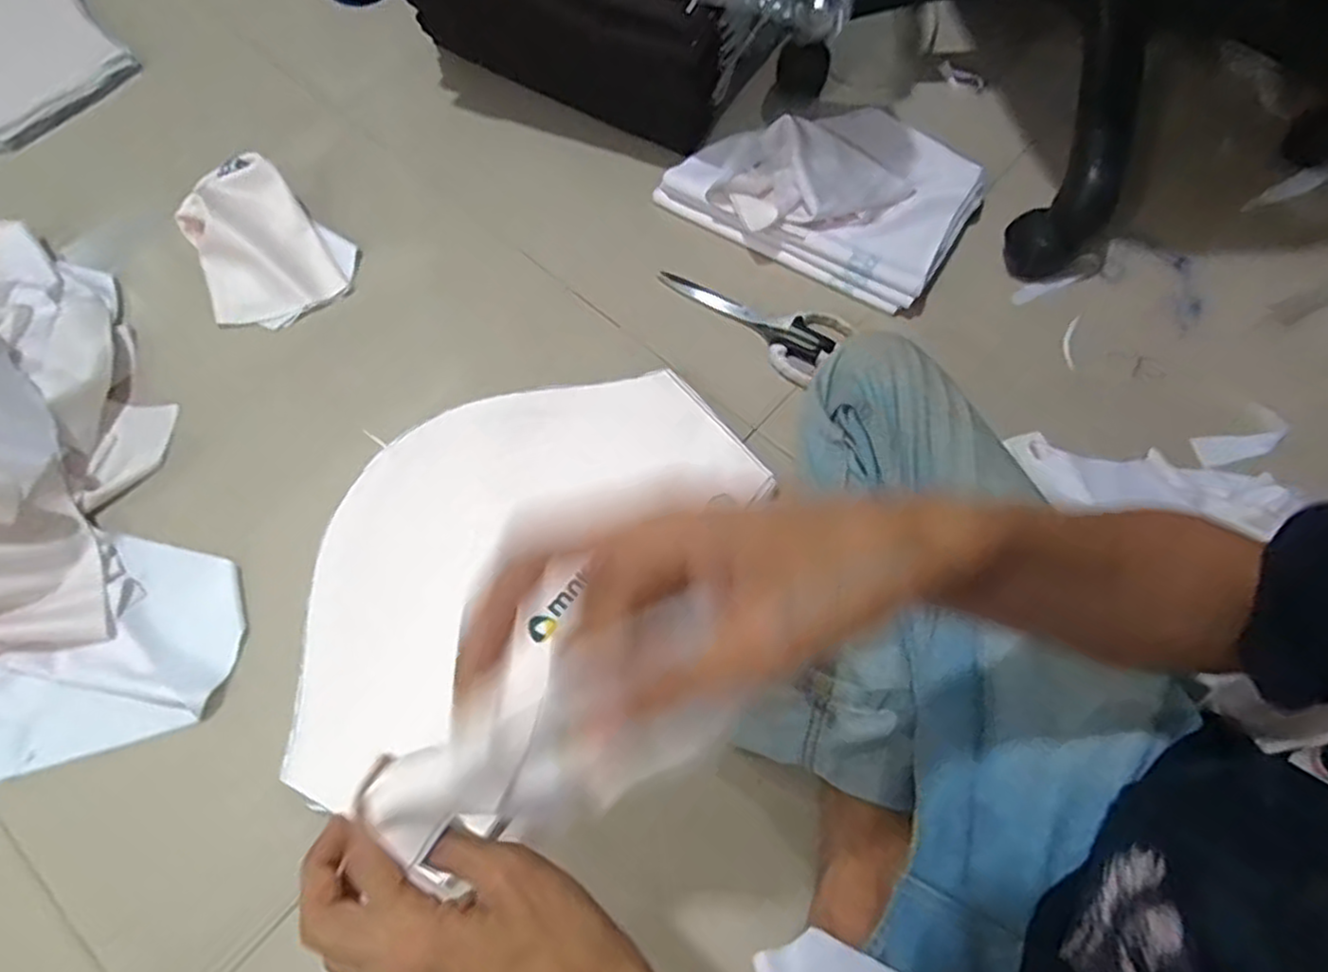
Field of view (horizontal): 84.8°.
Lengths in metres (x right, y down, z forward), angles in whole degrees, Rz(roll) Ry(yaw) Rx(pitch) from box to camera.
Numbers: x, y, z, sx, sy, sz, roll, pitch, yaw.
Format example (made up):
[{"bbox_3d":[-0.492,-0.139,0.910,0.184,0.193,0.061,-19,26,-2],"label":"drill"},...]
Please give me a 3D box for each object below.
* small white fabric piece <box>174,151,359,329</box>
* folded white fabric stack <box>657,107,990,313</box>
[{"bbox_3d":[-0.388,-0.236,0.695,0.129,0.042,0.167,-35,71,-14],"label":"small white fabric piece"},{"bbox_3d":[0.164,-0.306,0.715,0.268,0.054,0.193,29,69,11],"label":"folded white fabric stack"}]

